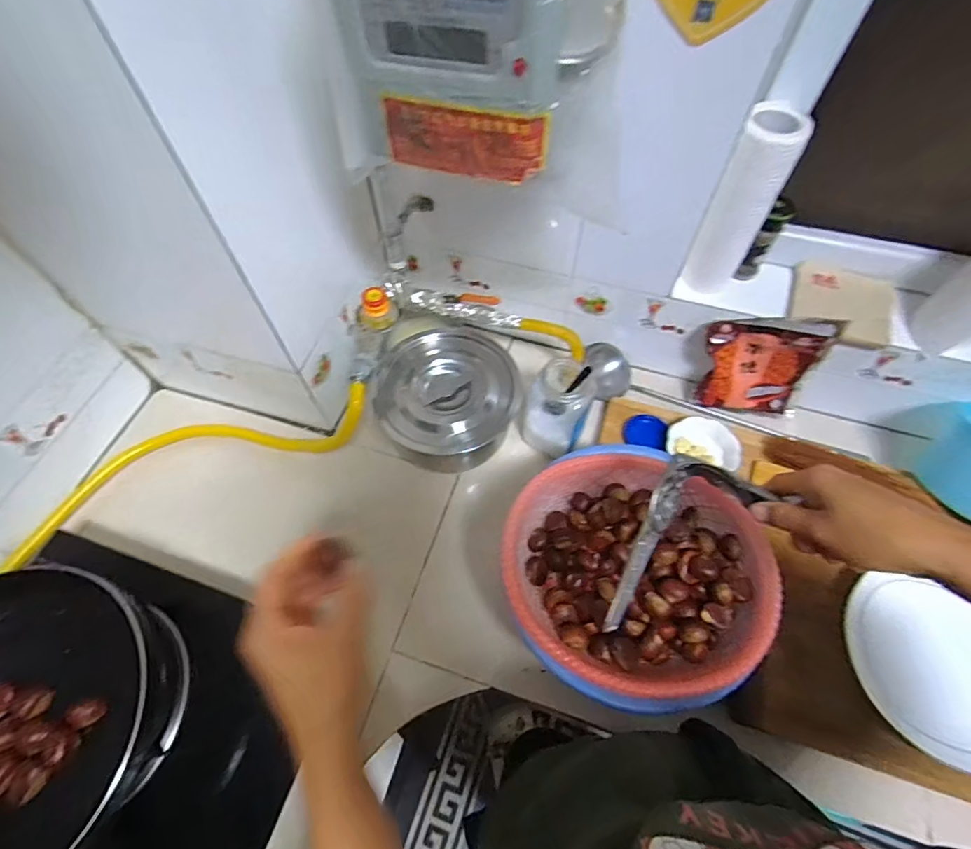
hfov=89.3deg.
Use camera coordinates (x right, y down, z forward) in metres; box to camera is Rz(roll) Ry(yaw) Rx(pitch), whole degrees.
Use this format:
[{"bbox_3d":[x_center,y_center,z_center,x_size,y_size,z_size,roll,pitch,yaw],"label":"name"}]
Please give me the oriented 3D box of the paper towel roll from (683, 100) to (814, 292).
[{"bbox_3d":[0.297,-0.246,0.576,0.061,0.208,0.078,28,64,16],"label":"paper towel roll"}]

